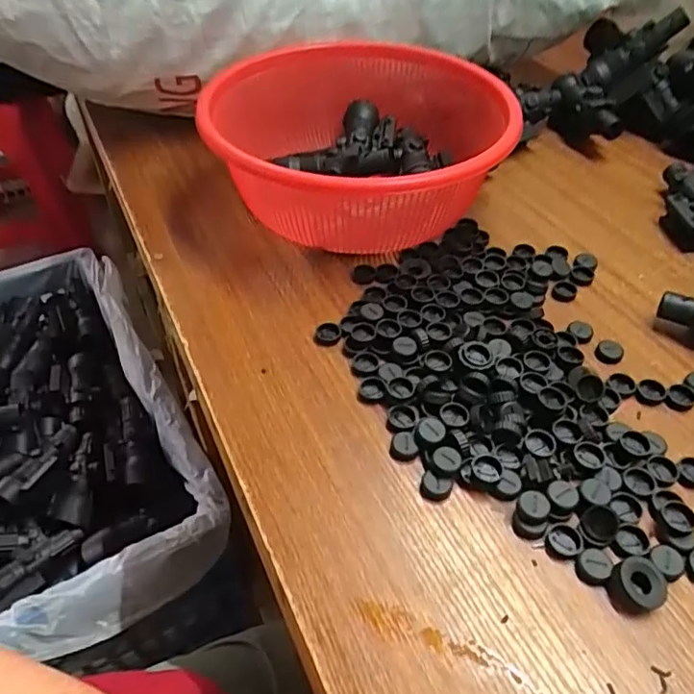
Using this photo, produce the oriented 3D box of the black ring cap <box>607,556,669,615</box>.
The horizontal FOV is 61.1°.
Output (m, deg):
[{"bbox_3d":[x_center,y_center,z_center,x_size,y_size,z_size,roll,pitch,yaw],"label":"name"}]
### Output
[{"bbox_3d":[0.176,0.144,0.355,0.031,0.015,0.028,-10,47,-11],"label":"black ring cap"}]

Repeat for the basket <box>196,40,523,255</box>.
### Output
[{"bbox_3d":[-0.005,-0.226,0.635,0.299,0.106,0.306,-3,46,-4],"label":"basket"}]

